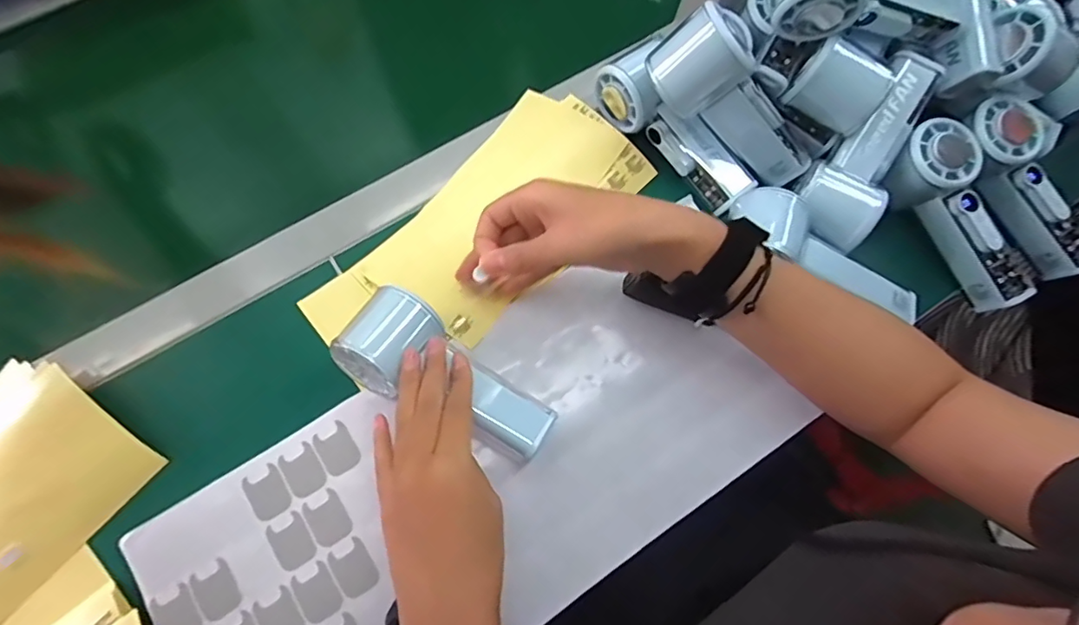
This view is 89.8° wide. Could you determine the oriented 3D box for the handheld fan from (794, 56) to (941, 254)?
[{"bbox_3d":[0.259,-0.126,0.425,0.062,0.042,0.154,32,91,8],"label":"handheld fan"}]

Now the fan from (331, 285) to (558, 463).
[{"bbox_3d":[-0.064,0.048,0.372,0.147,0.043,0.064,37,74,-3],"label":"fan"}]

